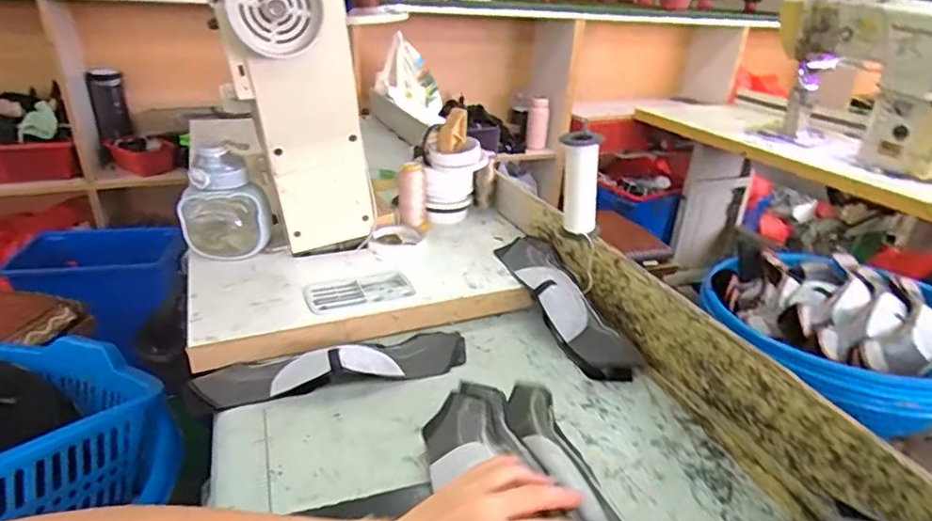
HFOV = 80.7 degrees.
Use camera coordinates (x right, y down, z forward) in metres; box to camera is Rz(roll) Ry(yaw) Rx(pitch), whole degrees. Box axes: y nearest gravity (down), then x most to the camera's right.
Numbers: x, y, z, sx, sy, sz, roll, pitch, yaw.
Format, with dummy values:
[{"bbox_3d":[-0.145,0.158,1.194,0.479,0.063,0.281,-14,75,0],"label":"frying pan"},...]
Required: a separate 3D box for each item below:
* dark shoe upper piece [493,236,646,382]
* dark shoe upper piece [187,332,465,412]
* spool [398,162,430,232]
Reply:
[{"bbox_3d":[0.139,0.055,0.798,0.098,0.067,0.304,-6,29,-19],"label":"dark shoe upper piece"},{"bbox_3d":[-0.156,0.121,0.666,0.325,0.035,0.077,-7,29,-19],"label":"dark shoe upper piece"},{"bbox_3d":[-0.092,-0.111,0.964,0.051,0.109,0.054,0,27,-7],"label":"spool"}]

